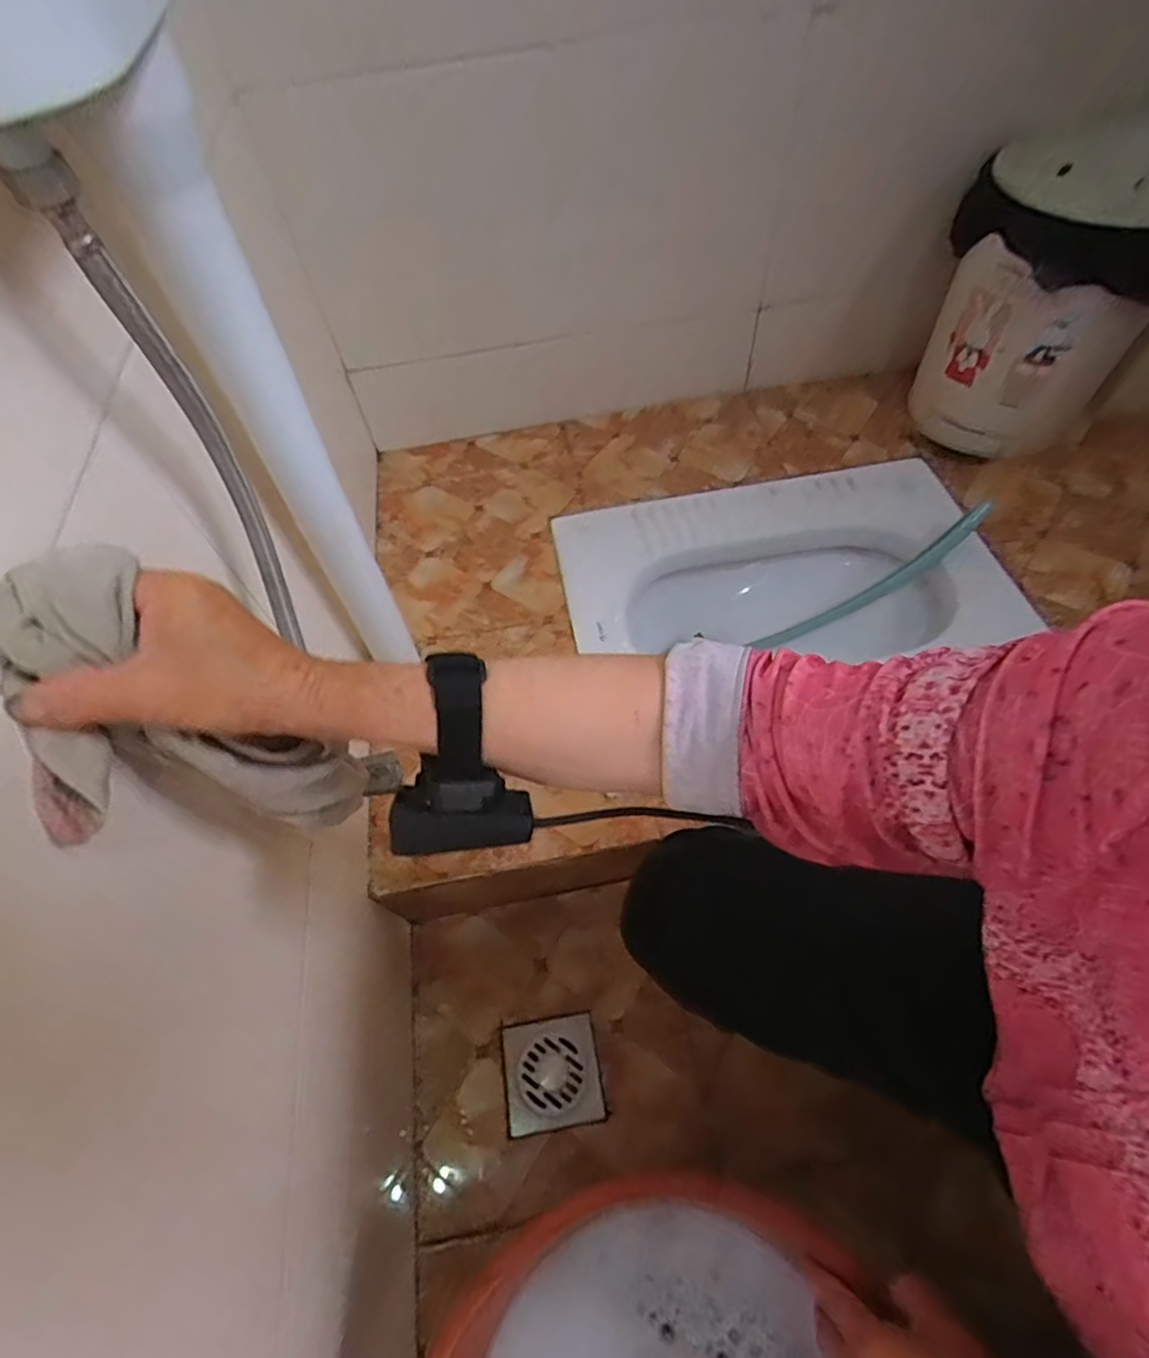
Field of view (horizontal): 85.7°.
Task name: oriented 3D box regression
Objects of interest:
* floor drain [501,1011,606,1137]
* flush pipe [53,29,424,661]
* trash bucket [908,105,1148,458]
[{"bbox_3d":[-0.024,0.424,0.668,0.099,0.005,0.099,-11,57,-2],"label":"floor drain"},{"bbox_3d":[-0.215,-0.165,0.498,0.058,0.465,0.052,-36,63,-16],"label":"flush pipe"},{"bbox_3d":[0.585,-0.457,0.786,0.254,0.308,0.254,-2,59,3],"label":"trash bucket"}]

